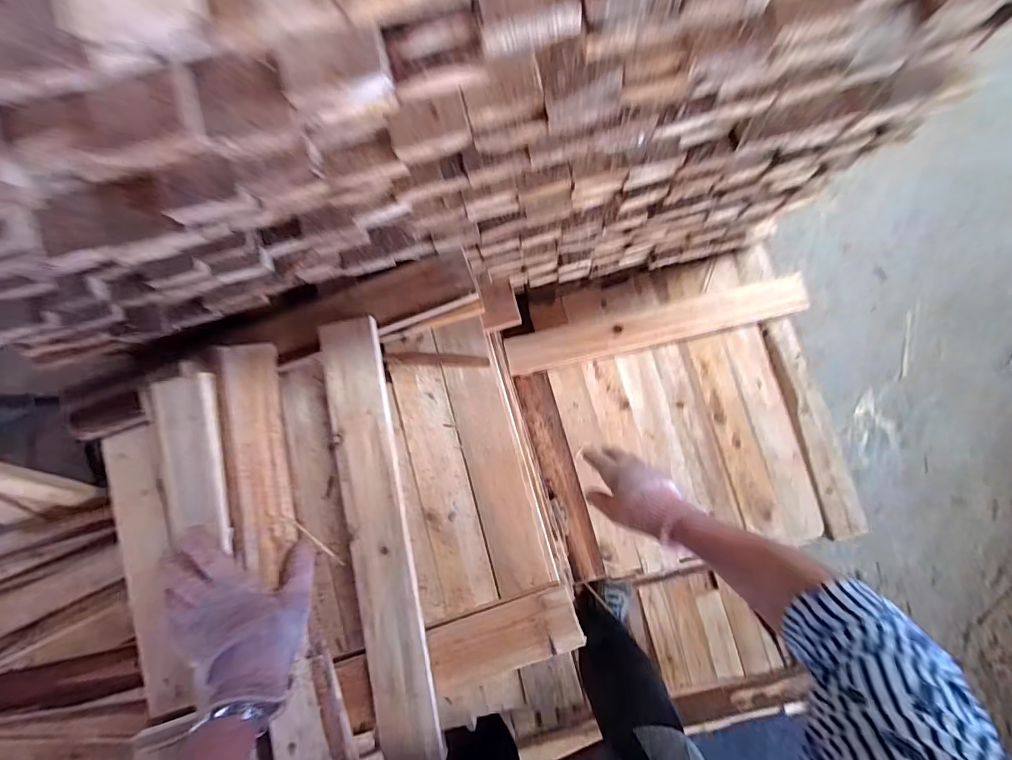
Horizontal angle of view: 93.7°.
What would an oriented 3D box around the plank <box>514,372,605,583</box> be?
[{"bbox_3d":[0.096,0.163,0.823,0.061,0.013,0.359,-16,87,3],"label":"plank"}]

